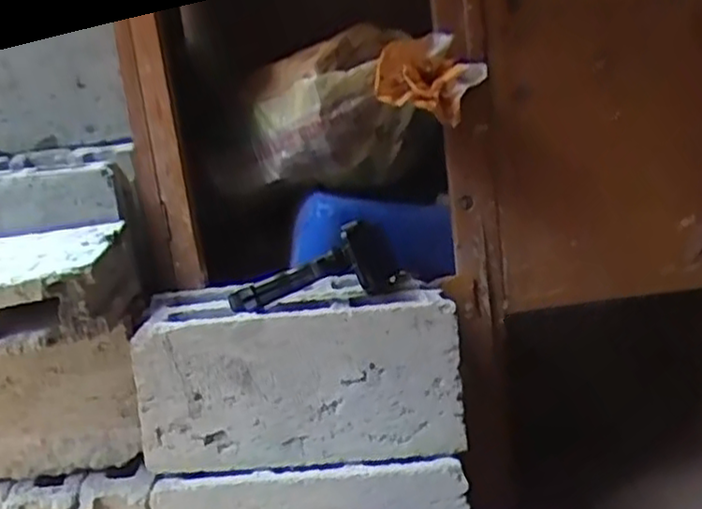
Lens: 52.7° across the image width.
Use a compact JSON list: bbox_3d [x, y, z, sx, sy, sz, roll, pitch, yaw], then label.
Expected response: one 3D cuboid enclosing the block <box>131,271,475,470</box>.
[{"bbox_3d":[-0.063,0.145,0.944,0.390,0.192,0.188,-5,14,3],"label":"block"}]

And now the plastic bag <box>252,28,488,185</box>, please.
[{"bbox_3d":[0.013,-0.228,1.079,0.314,0.201,0.201,-6,16,-1],"label":"plastic bag"}]

